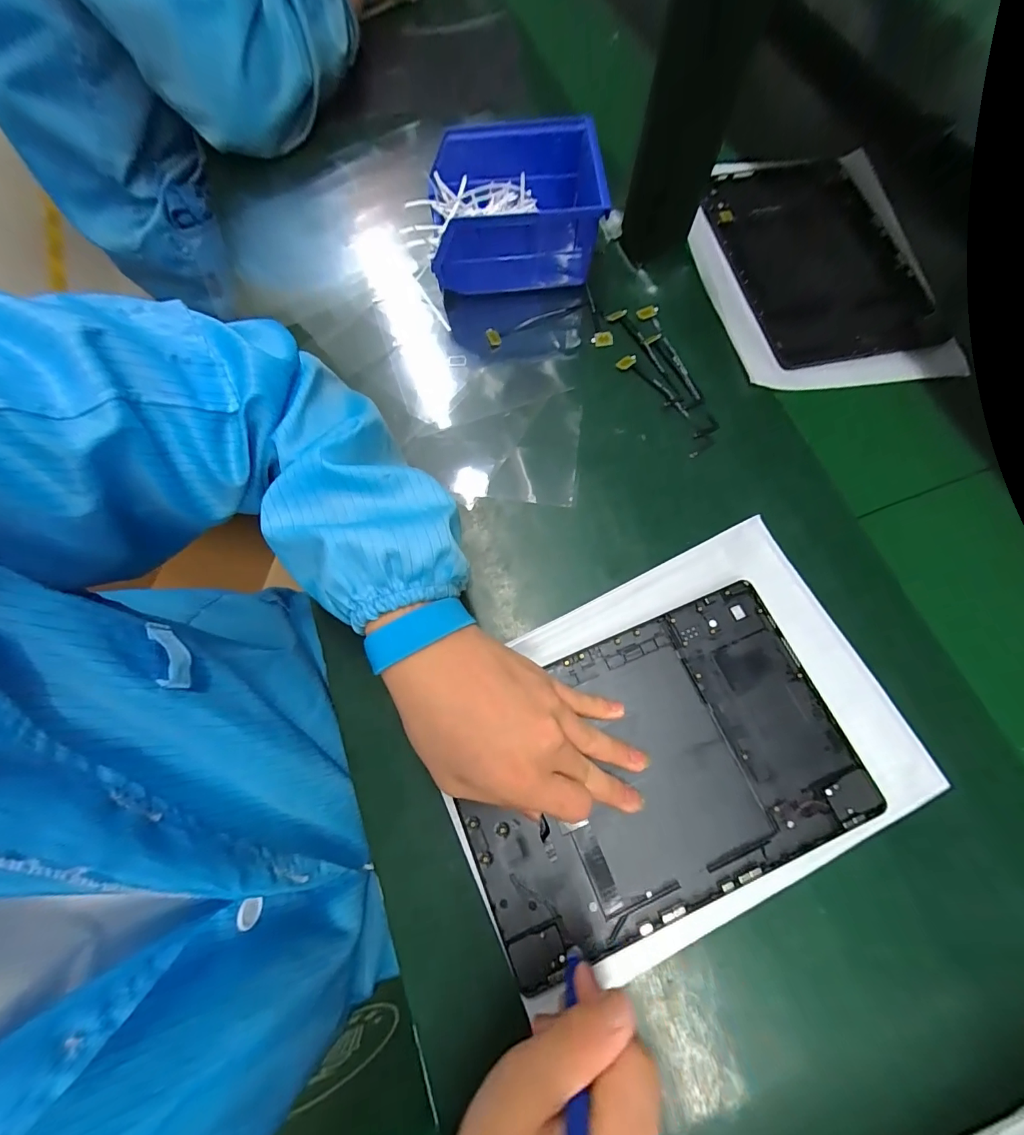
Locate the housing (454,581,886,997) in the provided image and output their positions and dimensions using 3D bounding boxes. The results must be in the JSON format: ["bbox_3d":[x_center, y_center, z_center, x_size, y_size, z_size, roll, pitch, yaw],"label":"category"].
[{"bbox_3d":[0.085,0.121,0.273,0.233,0.014,0.152,-22,75,-8],"label":"housing"}]

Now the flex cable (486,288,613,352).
[{"bbox_3d":[0.030,-0.203,0.378,0.099,0.011,0.060,-17,74,-6],"label":"flex cable"}]

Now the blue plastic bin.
[{"bbox_3d":[0.003,-0.293,0.366,0.136,0.074,0.105,-3,73,-2],"label":"blue plastic bin"}]

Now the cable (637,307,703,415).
[{"bbox_3d":[0.131,-0.174,0.365,0.016,0.005,0.104,-17,74,-6],"label":"cable"}]

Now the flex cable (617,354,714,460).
[{"bbox_3d":[0.119,-0.131,0.350,0.022,0.004,0.103,-33,77,-11],"label":"flex cable"}]

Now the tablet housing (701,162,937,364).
[{"bbox_3d":[0.268,-0.278,0.395,0.150,0.007,0.215,-10,74,-5],"label":"tablet housing"}]

